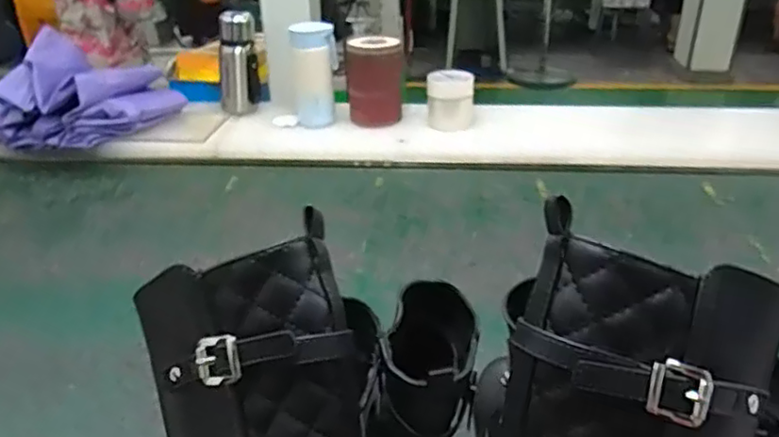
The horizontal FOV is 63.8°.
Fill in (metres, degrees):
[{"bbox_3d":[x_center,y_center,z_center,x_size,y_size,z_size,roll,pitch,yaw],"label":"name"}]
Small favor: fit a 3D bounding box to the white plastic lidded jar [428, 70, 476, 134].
[{"bbox_3d":[0.115,-0.223,1.173,0.082,0.092,0.089,2,27,4],"label":"white plastic lidded jar"}]

